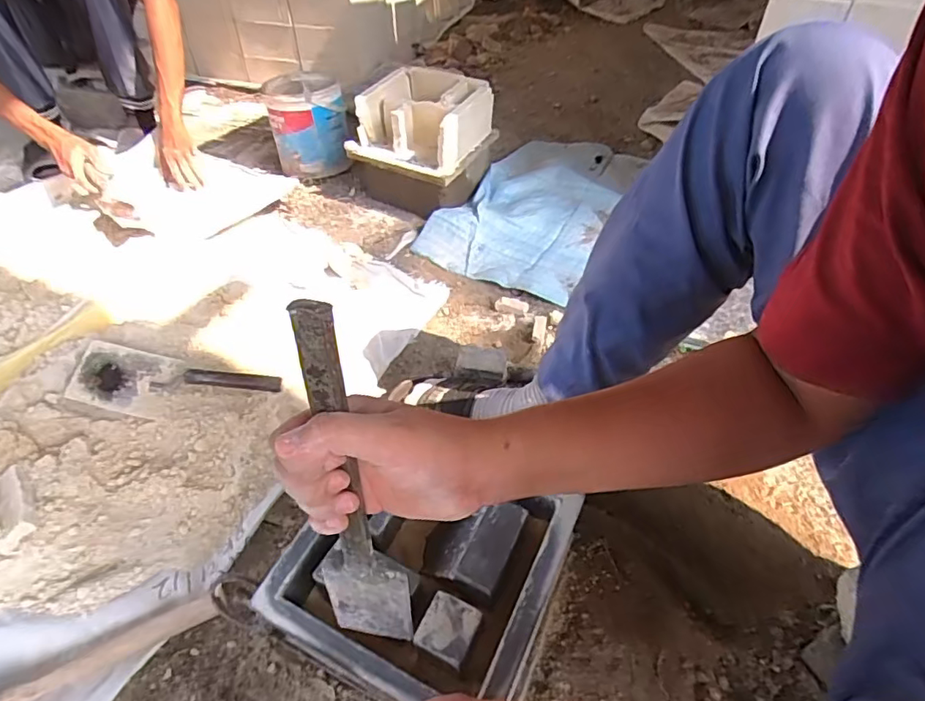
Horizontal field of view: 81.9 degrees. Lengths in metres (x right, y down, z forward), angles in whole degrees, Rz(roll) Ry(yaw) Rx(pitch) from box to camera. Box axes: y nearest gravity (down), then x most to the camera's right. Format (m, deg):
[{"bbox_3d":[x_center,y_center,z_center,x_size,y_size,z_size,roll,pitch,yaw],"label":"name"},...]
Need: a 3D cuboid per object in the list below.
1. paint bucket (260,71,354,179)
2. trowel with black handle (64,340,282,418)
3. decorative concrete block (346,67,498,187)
[{"bbox_3d":[-0.364,-0.538,1.269,0.175,0.182,0.163,-15,45,-13],"label":"paint bucket"},{"bbox_3d":[-0.416,0.036,0.786,0.281,0.055,0.107,-2,46,1],"label":"trowel with black handle"},{"bbox_3d":[-0.080,-0.482,1.119,0.234,0.133,0.247,24,50,25],"label":"decorative concrete block"}]

